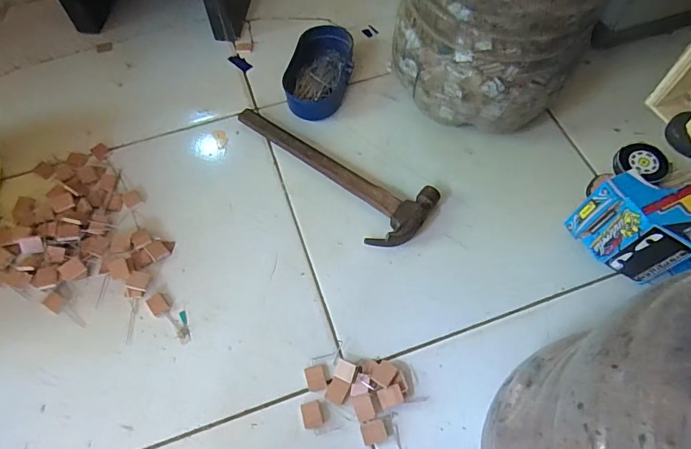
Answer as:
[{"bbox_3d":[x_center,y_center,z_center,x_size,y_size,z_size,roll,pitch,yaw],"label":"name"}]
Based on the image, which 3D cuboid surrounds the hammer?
[{"bbox_3d":[-0.022,-0.081,0.590,0.296,0.029,0.103,38,69,19],"label":"hammer"}]

